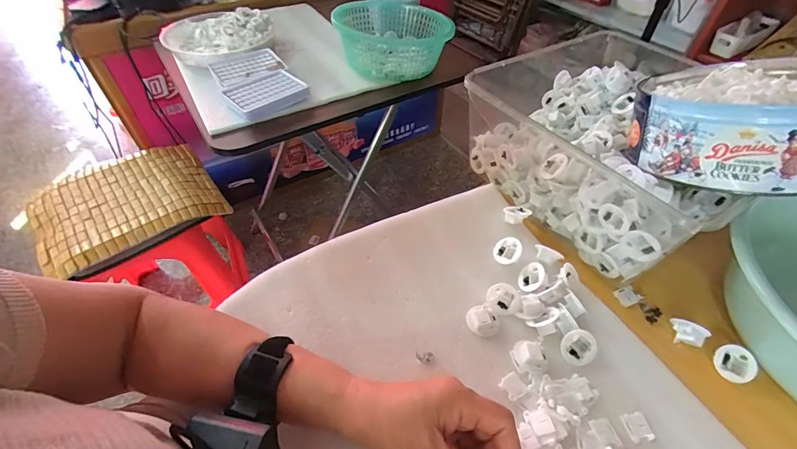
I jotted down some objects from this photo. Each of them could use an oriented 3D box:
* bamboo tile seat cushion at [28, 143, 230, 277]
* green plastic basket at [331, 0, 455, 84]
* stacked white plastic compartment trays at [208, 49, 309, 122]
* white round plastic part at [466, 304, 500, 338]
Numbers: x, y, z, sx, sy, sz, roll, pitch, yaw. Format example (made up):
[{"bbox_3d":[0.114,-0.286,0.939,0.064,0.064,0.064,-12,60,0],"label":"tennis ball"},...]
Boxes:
[{"bbox_3d":[-0.625,-0.055,0.859,0.353,0.040,0.336,-33,56,-27],"label":"bamboo tile seat cushion"},{"bbox_3d":[-0.003,-0.390,0.768,0.223,0.091,0.221,0,48,0],"label":"green plastic basket"},{"bbox_3d":[-0.266,-0.269,0.693,0.127,0.029,0.191,-28,54,-23],"label":"stacked white plastic compartment trays"},{"bbox_3d":[0.085,0.095,0.368,0.032,0.016,0.029,19,50,16],"label":"white round plastic part"}]

